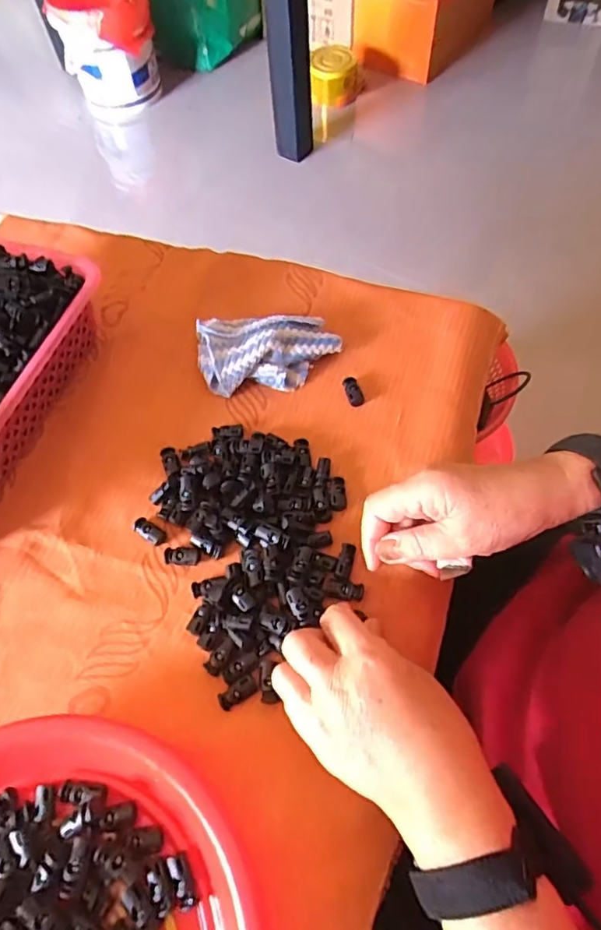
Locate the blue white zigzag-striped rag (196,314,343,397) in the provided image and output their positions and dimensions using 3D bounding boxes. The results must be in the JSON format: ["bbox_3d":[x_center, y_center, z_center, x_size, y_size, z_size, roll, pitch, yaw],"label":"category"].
[{"bbox_3d":[-0.028,-0.105,0.501,0.126,0.035,0.064,-8,62,-3],"label":"blue white zigzag-striped rag"}]

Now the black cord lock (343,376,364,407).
[{"bbox_3d":[0.047,-0.067,0.491,0.013,0.005,0.031,-16,63,-7],"label":"black cord lock"}]

